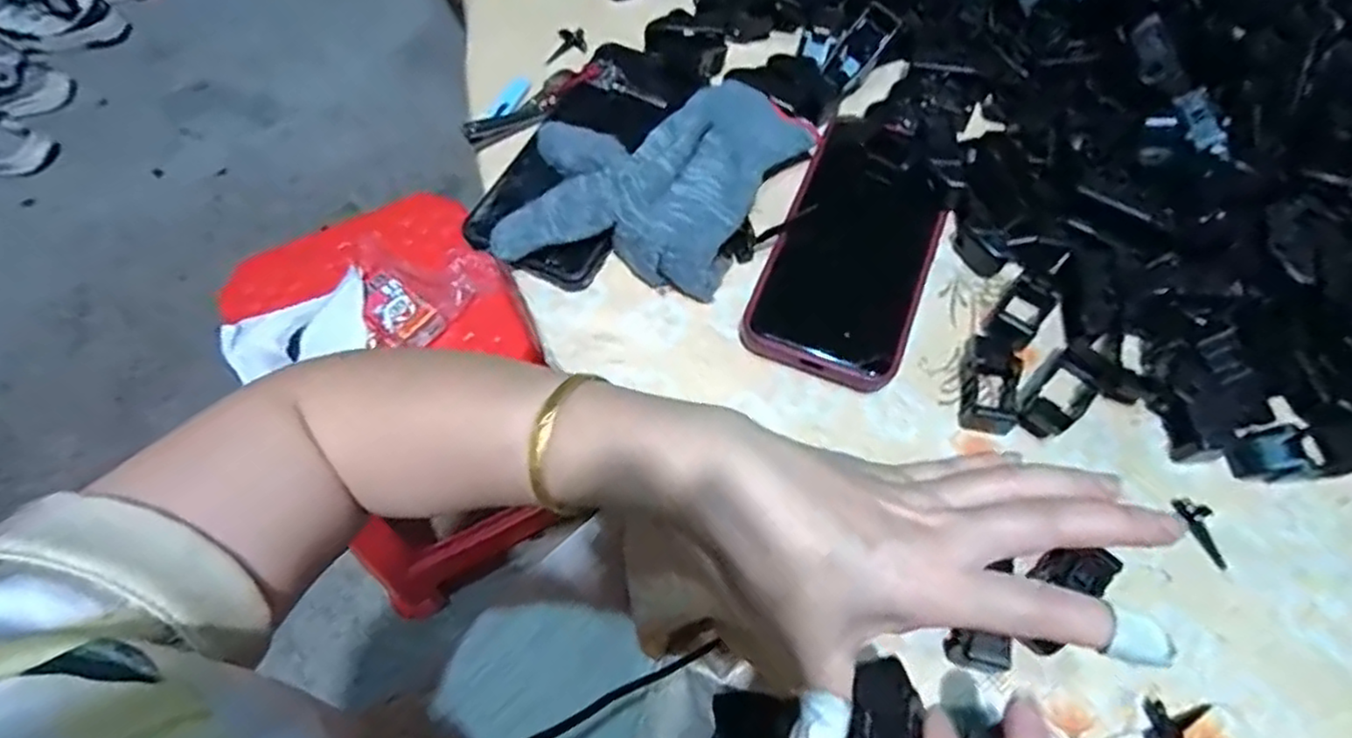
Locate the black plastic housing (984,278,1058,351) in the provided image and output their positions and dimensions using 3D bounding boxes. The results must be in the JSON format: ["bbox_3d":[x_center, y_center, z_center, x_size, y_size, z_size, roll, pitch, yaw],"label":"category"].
[{"bbox_3d":[0.172,-0.027,0.345,0.022,0.011,0.033,38,71,18],"label":"black plastic housing"}]

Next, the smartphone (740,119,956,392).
[{"bbox_3d":[0.091,-0.060,0.350,0.075,0.016,0.139,22,72,10],"label":"smartphone"}]

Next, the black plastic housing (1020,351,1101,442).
[{"bbox_3d":[0.182,0.012,0.327,0.046,0.011,0.026,-40,69,-15],"label":"black plastic housing"}]

